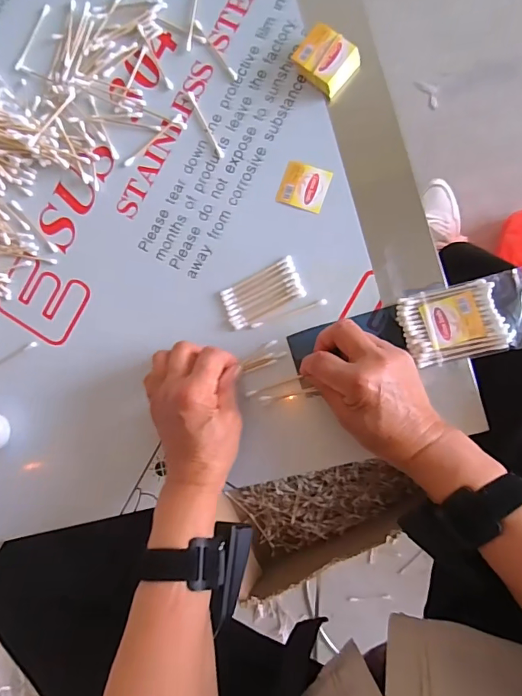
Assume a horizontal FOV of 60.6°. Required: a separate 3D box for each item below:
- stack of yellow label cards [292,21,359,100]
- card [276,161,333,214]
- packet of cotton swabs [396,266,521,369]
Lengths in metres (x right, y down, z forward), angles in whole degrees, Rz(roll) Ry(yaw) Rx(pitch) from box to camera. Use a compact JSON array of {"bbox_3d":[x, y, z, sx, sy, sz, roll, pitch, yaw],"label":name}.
[{"bbox_3d":[0.059,-0.259,0.404,0.047,0.022,0.041,41,94,8],"label":"stack of yellow label cards"},{"bbox_3d":[0.040,-0.149,0.415,0.043,0.004,0.039,19,96,7],"label":"card"},{"bbox_3d":[0.179,-0.025,0.378,0.112,0.010,0.063,-13,86,8],"label":"packet of cotton swabs"}]

